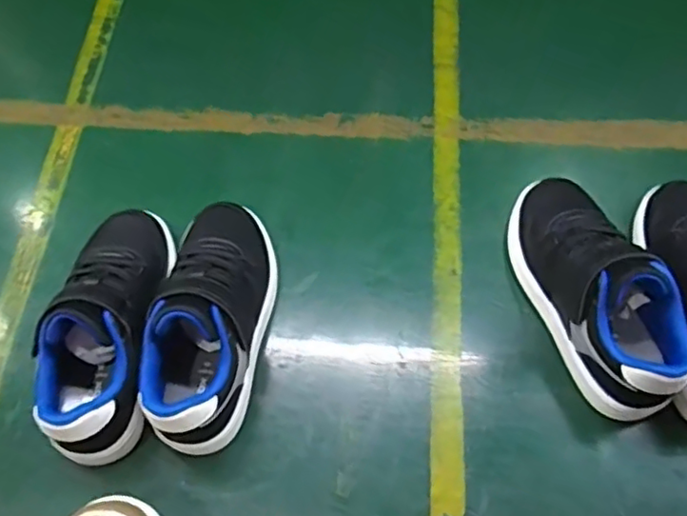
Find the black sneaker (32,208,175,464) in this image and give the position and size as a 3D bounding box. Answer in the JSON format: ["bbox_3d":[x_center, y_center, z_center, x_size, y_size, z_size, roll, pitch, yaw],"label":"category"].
[{"bbox_3d":[-0.174,0.045,0.454,0.069,0.089,0.192,1,66,1],"label":"black sneaker"}]

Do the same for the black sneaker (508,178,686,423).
[{"bbox_3d":[0.182,0.019,0.449,0.068,0.091,0.186,-18,65,-6],"label":"black sneaker"}]

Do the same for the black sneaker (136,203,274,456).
[{"bbox_3d":[-0.100,0.040,0.456,0.078,0.089,0.193,5,66,3],"label":"black sneaker"}]

